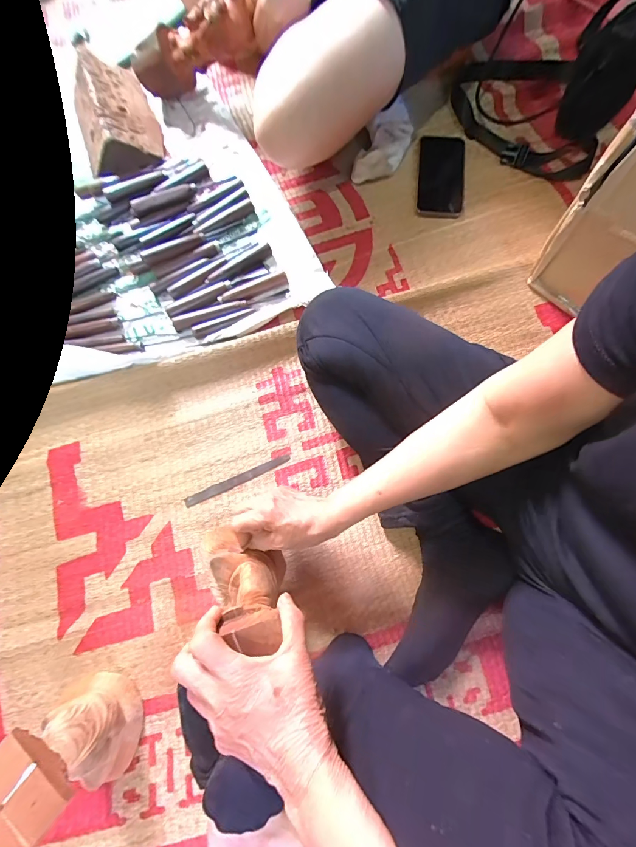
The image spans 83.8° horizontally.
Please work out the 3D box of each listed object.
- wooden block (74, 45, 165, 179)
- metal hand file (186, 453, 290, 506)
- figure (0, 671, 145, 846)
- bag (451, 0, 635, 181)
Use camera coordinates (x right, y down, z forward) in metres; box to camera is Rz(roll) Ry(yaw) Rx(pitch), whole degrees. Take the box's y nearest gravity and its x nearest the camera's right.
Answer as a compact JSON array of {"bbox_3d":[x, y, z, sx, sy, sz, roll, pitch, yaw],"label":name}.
[{"bbox_3d":[-0.341,-0.519,0.594,0.117,0.073,0.193,-19,78,-3],"label":"wooden block"},{"bbox_3d":[-0.118,0.083,0.519,0.160,0.004,0.016,-24,78,-4],"label":"metal hand file"},{"bbox_3d":[-0.257,0.345,0.369,0.110,0.166,0.085,43,82,10],"label":"figure"},{"bbox_3d":[0.363,-0.546,0.574,0.276,0.143,0.178,24,80,6],"label":"bag"}]

